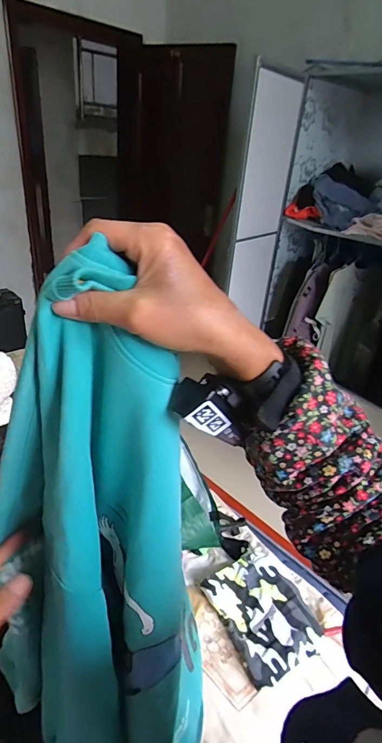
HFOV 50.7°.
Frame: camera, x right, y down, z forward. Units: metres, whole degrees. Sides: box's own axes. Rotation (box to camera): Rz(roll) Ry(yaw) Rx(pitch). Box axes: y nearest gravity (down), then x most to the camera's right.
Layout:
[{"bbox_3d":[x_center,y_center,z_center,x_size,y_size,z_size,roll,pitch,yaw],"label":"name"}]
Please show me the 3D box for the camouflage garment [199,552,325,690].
[{"bbox_3d":[0.159,0.529,0.896,0.182,0.047,0.237,-10,34,-26],"label":"camouflage garment"}]

